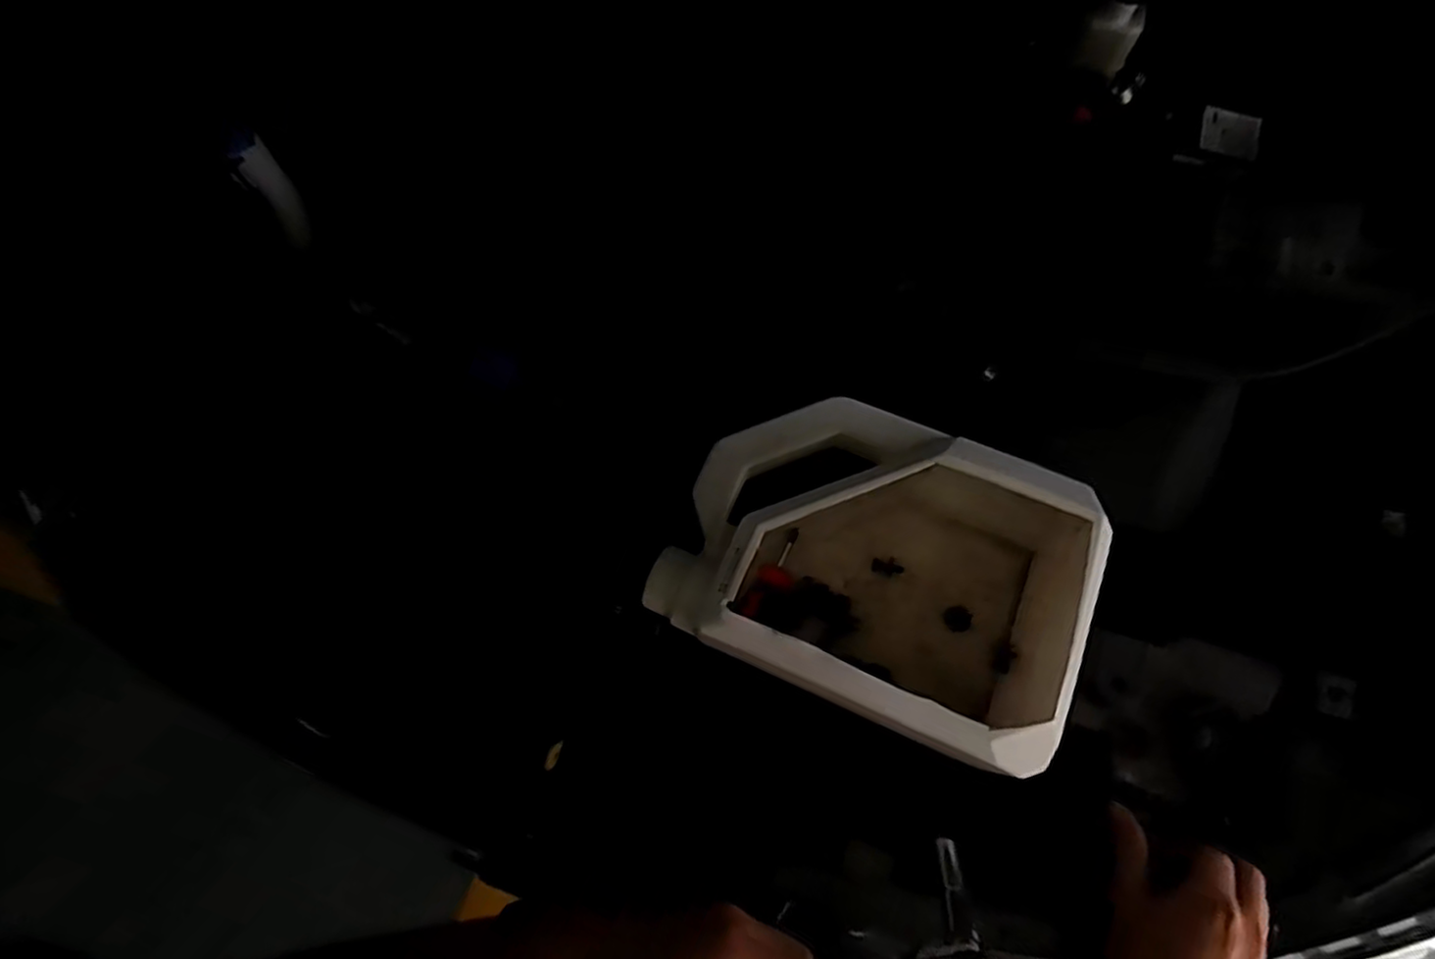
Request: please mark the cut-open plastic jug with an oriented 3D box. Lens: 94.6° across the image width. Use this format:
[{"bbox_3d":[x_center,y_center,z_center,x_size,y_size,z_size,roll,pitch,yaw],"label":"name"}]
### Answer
[{"bbox_3d":[0.112,0.058,0.489,0.276,0.104,0.211,23,71,9],"label":"cut-open plastic jug"}]

